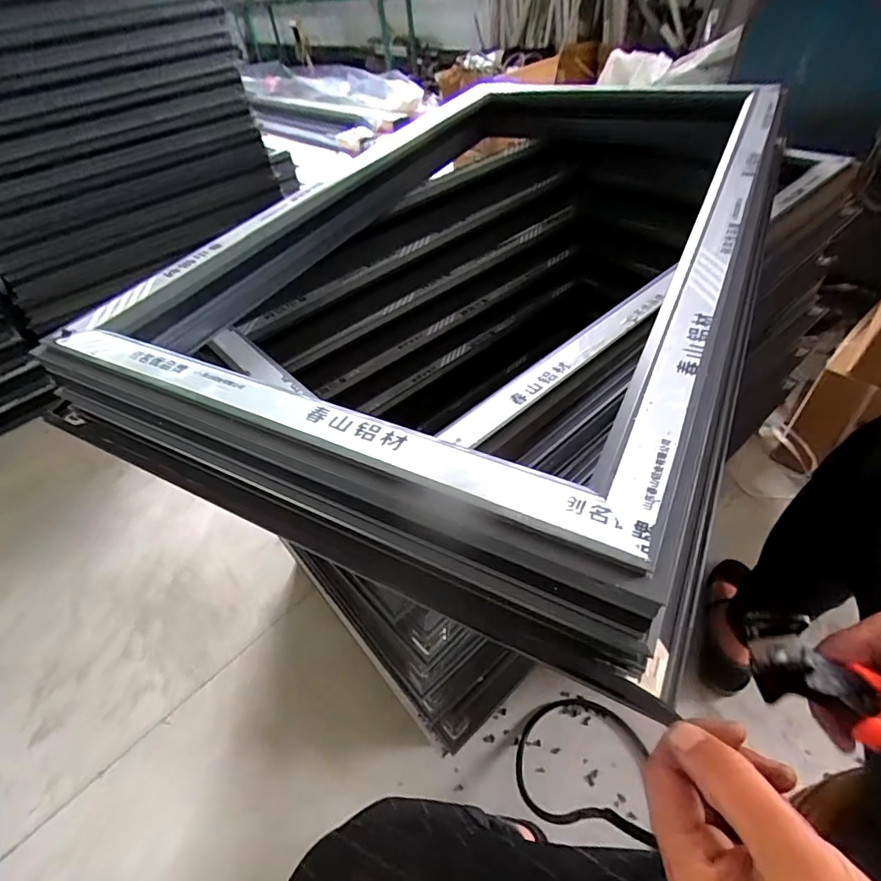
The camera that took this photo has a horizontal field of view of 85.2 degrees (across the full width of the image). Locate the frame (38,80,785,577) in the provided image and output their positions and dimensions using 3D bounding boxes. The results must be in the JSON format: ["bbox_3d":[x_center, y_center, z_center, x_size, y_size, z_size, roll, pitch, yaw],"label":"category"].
[{"bbox_3d":[0.059,-0.283,0.591,0.550,0.085,0.886,17,51,22],"label":"frame"}]

